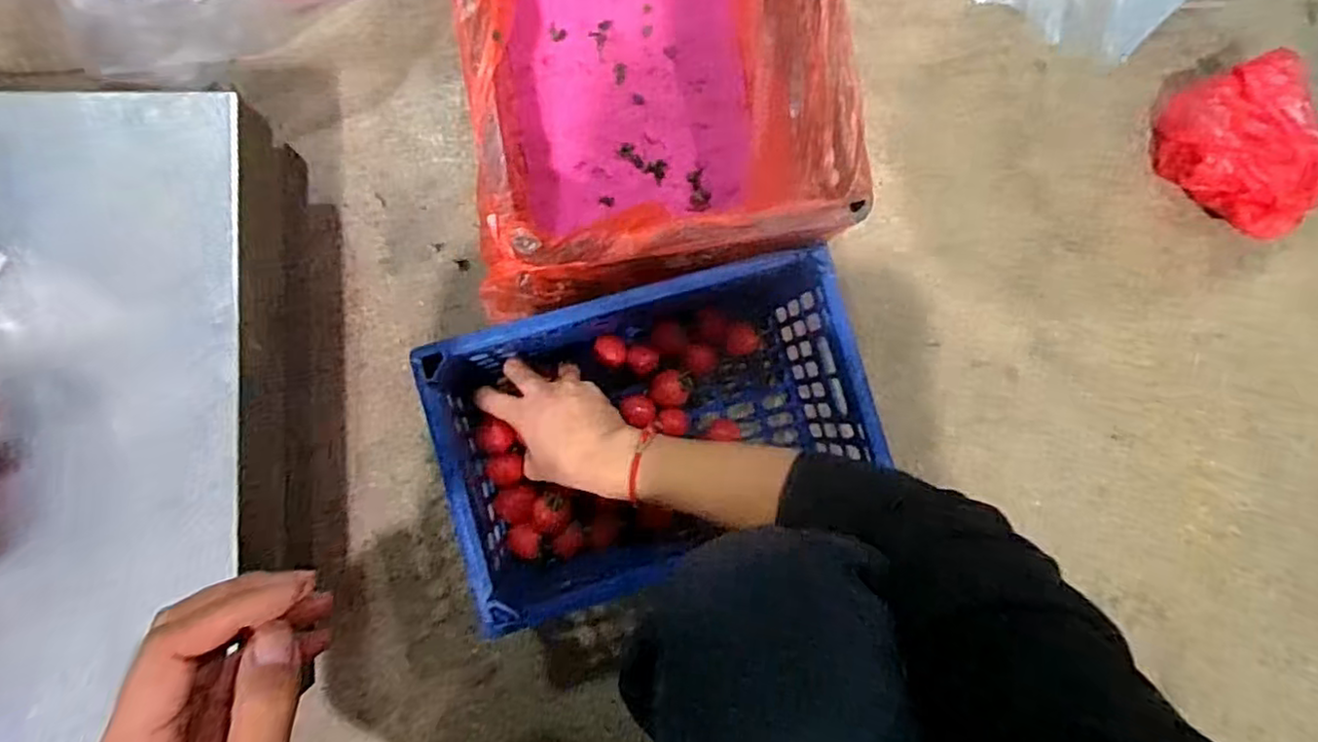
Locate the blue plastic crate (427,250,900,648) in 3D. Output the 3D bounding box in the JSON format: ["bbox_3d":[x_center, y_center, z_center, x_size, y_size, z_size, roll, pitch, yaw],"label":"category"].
[{"bbox_3d":[-0.008,0.048,0.625,0.340,0.181,0.215,-16,88,-8],"label":"blue plastic crate"}]

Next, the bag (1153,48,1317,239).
[{"bbox_3d":[0.645,-0.243,0.772,0.136,0.097,0.198,-11,87,-8],"label":"bag"}]

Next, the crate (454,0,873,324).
[{"bbox_3d":[-0.017,-0.298,0.620,0.298,0.172,0.453,-8,86,-6],"label":"crate"}]

